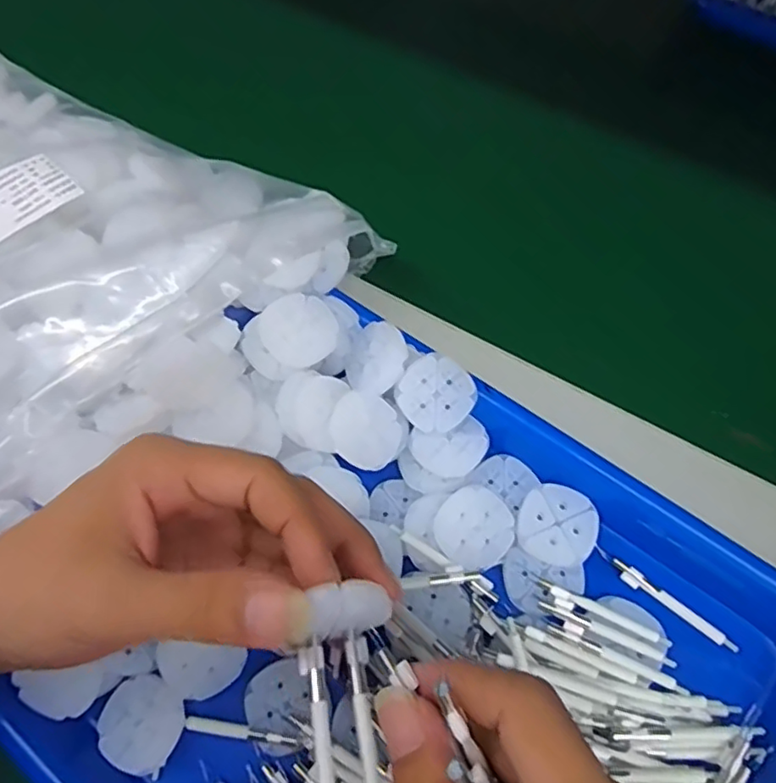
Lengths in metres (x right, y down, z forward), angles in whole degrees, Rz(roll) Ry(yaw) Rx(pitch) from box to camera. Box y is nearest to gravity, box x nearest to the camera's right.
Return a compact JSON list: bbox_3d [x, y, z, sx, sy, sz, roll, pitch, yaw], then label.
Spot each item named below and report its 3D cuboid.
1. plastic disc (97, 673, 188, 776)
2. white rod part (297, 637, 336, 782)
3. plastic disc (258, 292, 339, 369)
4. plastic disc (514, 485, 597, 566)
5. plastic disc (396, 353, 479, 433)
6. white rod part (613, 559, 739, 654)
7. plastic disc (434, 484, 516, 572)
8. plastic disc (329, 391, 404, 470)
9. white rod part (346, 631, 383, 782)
[{"bbox_3d":[-0.107,0.143,0.268,0.035,0.004,0.035,-1,66,2],"label":"plastic disc"},{"bbox_3d":[-0.020,0.102,0.183,0.007,0.004,0.053,-11,59,-3],"label":"white rod part"},{"bbox_3d":[-0.043,-0.030,0.299,0.035,0.008,0.035,-1,66,2],"label":"plastic disc"},{"bbox_3d":[0.078,0.060,0.286,0.035,0.004,0.035,-1,66,2],"label":"plastic disc"},{"bbox_3d":[0.023,0.001,0.297,0.035,0.004,0.034,0,99,1],"label":"plastic disc"},{"bbox_3d":[0.128,0.096,0.278,0.059,0.006,0.007,37,72,16],"label":"white rod part"},{"bbox_3d":[0.040,0.063,0.285,0.034,0.004,0.034,1,81,-8],"label":"plastic disc"},{"bbox_3d":[-0.010,0.019,0.294,0.038,0.007,0.032,45,73,-6],"label":"plastic disc"},{"bbox_3d":[-0.006,0.103,0.190,0.006,0.005,0.053,-9,64,-2],"label":"white rod part"}]

